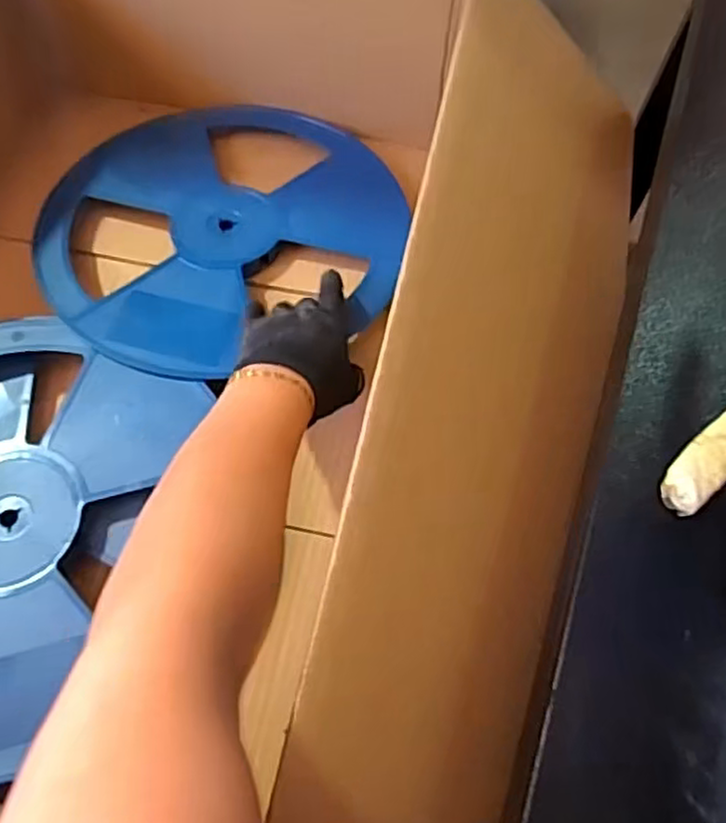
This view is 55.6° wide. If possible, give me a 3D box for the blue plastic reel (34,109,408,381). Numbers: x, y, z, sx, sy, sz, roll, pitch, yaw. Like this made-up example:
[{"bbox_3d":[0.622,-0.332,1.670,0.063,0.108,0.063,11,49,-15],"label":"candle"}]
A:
[{"bbox_3d":[-0.129,-0.174,0.621,0.304,0.025,0.308,0,64,-1],"label":"blue plastic reel"}]

